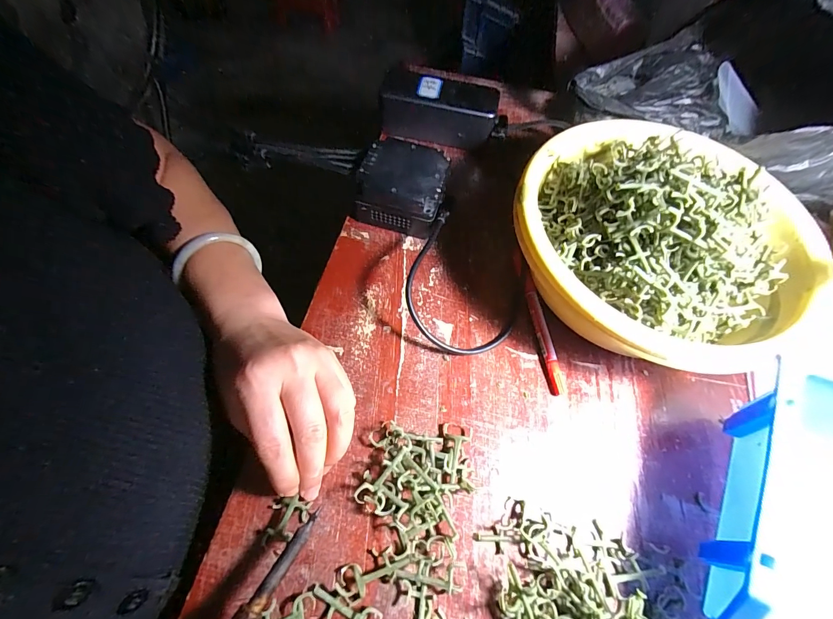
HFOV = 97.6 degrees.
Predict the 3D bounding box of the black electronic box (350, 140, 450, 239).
[{"bbox_3d":[-0.013,-0.116,0.356,0.078,0.054,0.075,11,61,3],"label":"black electronic box"}]

